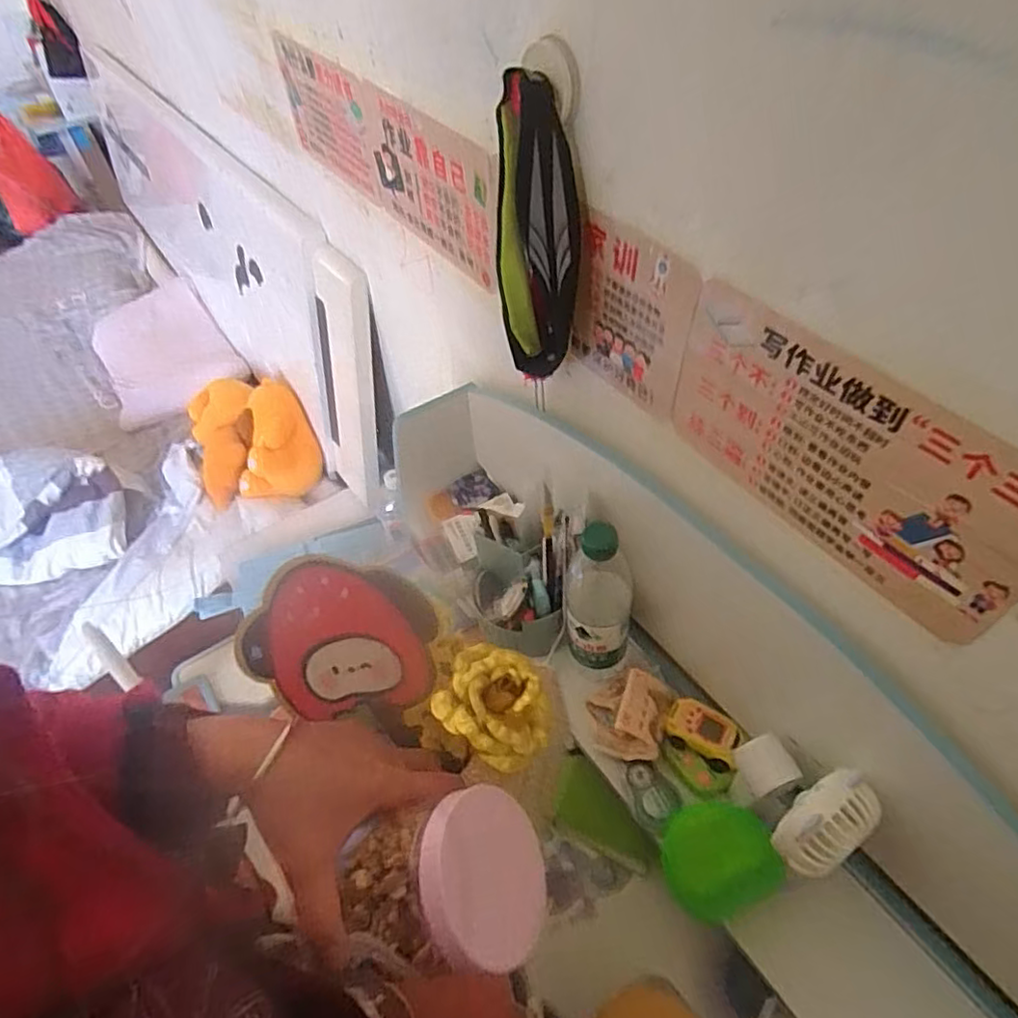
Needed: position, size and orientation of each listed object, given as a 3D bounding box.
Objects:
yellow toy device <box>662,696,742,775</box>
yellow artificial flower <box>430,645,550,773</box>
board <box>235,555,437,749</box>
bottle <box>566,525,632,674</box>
[{"bbox_3d":[0.189,0.219,0.609,0.070,0.022,0.045,26,55,24],"label":"yellow toy device"},{"bbox_3d":[-0.008,0.120,0.380,0.065,0.034,0.061,-2,49,3],"label":"yellow artificial flower"},{"bbox_3d":[-0.119,0.092,0.425,0.141,0.124,0.008,12,20,12],"label":"board"},{"bbox_3d":[0.086,0.084,0.599,0.064,0.181,0.059,3,49,7],"label":"bottle"}]

